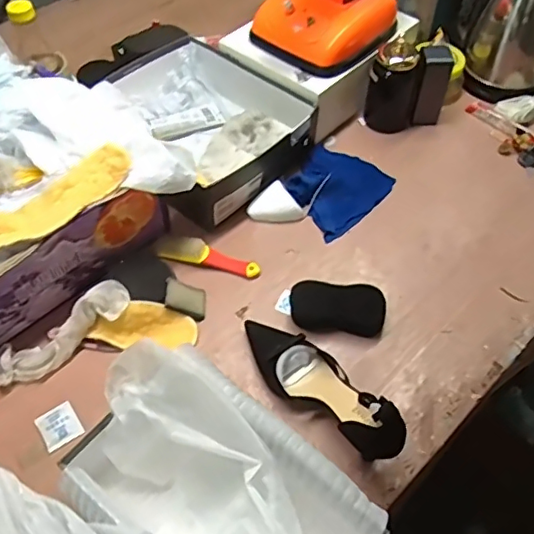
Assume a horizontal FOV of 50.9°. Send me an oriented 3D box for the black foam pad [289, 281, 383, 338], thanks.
[{"bbox_3d":[0.093,0.054,0.769,0.134,0.038,0.060,6,54,4],"label":"black foam pad"}]

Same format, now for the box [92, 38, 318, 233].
[{"bbox_3d":[-0.110,-0.243,0.941,0.265,0.100,0.330,-37,63,-24],"label":"box"}]

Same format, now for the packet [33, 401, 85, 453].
[{"bbox_3d":[-0.253,0.194,0.685,0.045,0.006,0.049,-29,59,-20],"label":"packet"}]

